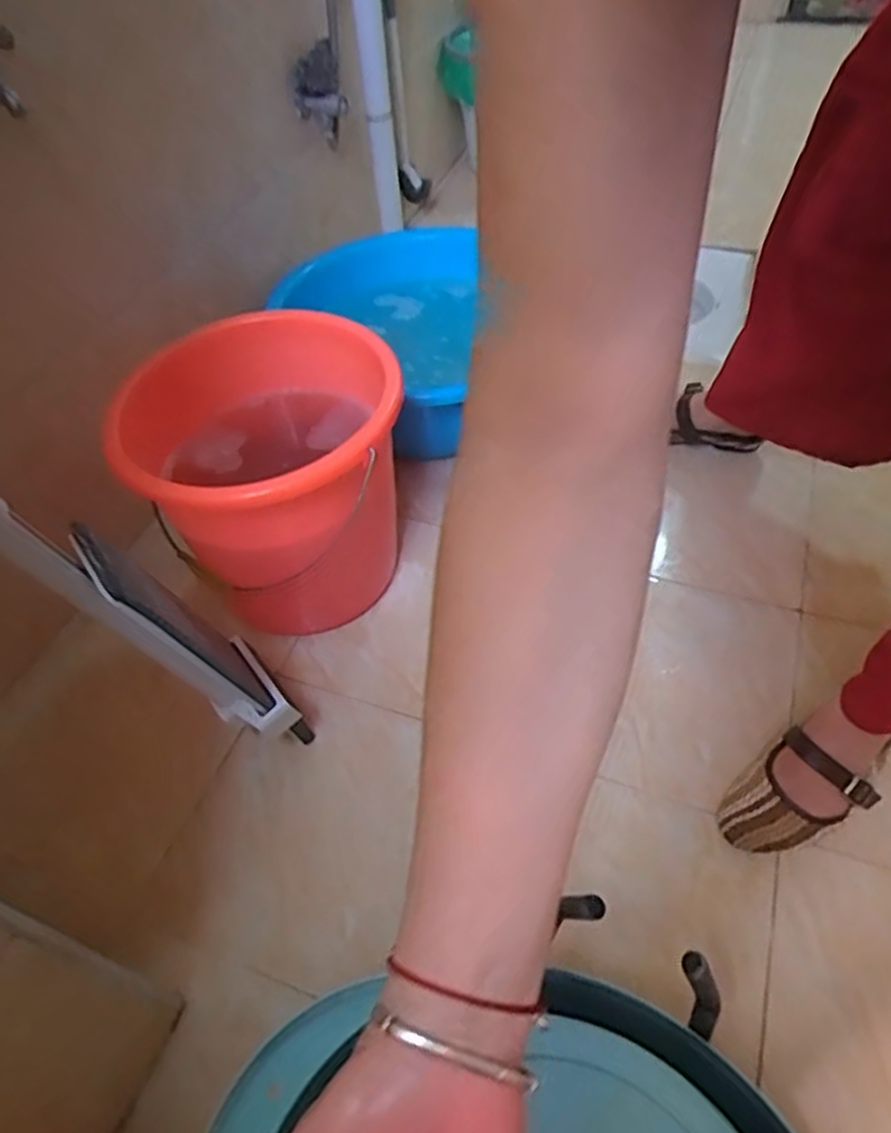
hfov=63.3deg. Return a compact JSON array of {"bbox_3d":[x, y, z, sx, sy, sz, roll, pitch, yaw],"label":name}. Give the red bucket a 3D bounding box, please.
[{"bbox_3d":[-0.191,-0.094,0.889,0.325,0.304,0.300,-25,52,-16],"label":"red bucket"}]

